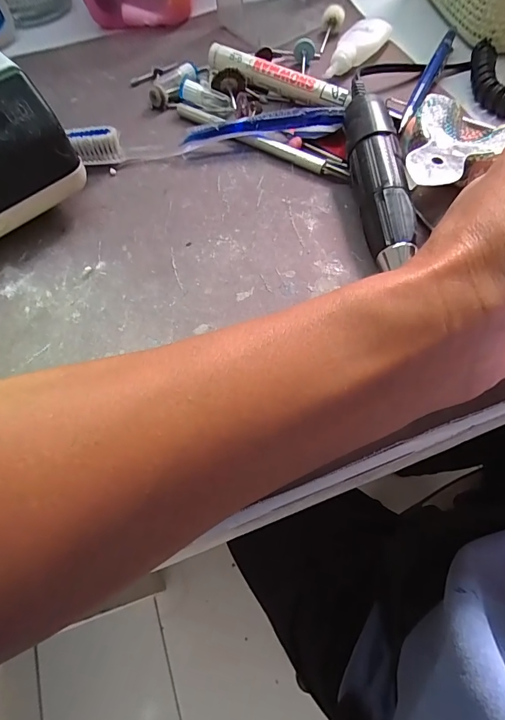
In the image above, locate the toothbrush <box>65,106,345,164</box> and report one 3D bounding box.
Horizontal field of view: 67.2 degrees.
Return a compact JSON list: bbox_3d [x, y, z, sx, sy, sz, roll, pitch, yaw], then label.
[{"bbox_3d":[-0.027,-0.143,0.242,0.168,0.021,0.010,-8,63,-1],"label":"toothbrush"}]

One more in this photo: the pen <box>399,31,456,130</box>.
[{"bbox_3d":[0.120,-0.192,0.256,0.009,0.009,0.118,23,67,13],"label":"pen"}]

